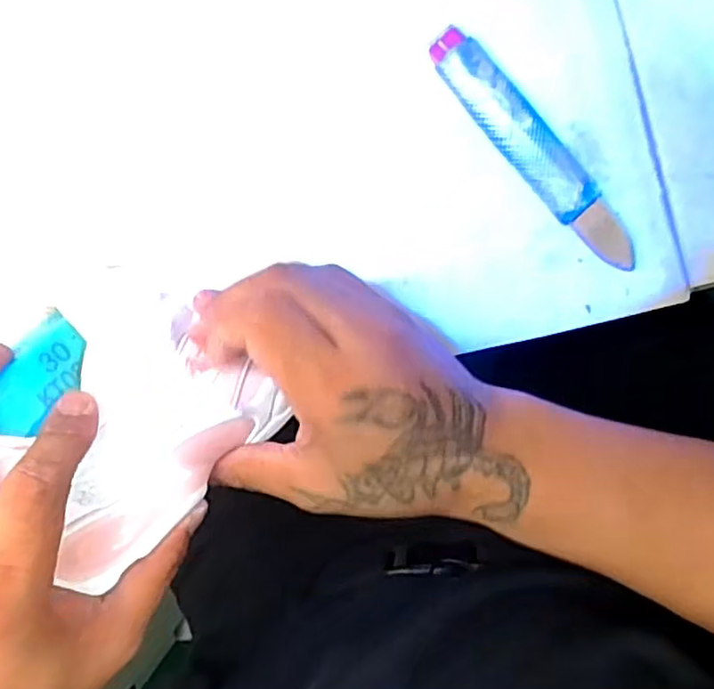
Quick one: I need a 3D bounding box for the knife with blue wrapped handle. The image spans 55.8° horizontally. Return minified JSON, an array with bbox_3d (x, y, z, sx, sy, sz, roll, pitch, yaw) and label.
[{"bbox_3d":[0.098,-0.108,0.375,0.027,0.015,0.161,-39,89,9],"label":"knife with blue wrapped handle"}]

